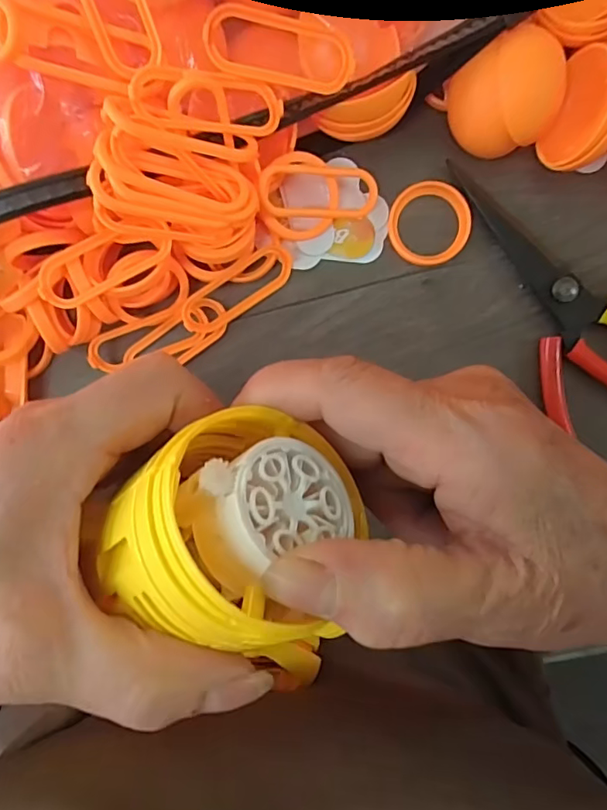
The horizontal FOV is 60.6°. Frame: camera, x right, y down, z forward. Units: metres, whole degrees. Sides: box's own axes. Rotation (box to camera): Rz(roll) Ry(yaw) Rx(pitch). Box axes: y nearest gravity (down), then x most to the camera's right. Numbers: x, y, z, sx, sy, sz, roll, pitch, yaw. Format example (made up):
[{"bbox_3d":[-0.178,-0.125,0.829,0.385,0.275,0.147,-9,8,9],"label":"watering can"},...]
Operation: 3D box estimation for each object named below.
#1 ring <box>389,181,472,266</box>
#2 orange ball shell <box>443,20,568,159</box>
[{"bbox_3d":[0.055,-0.080,0.228,0.034,0.004,0.035,0,94,4],"label":"ring"},{"bbox_3d":[0.080,-0.121,0.206,0.039,0.041,0.034,-10,93,4],"label":"orange ball shell"}]

